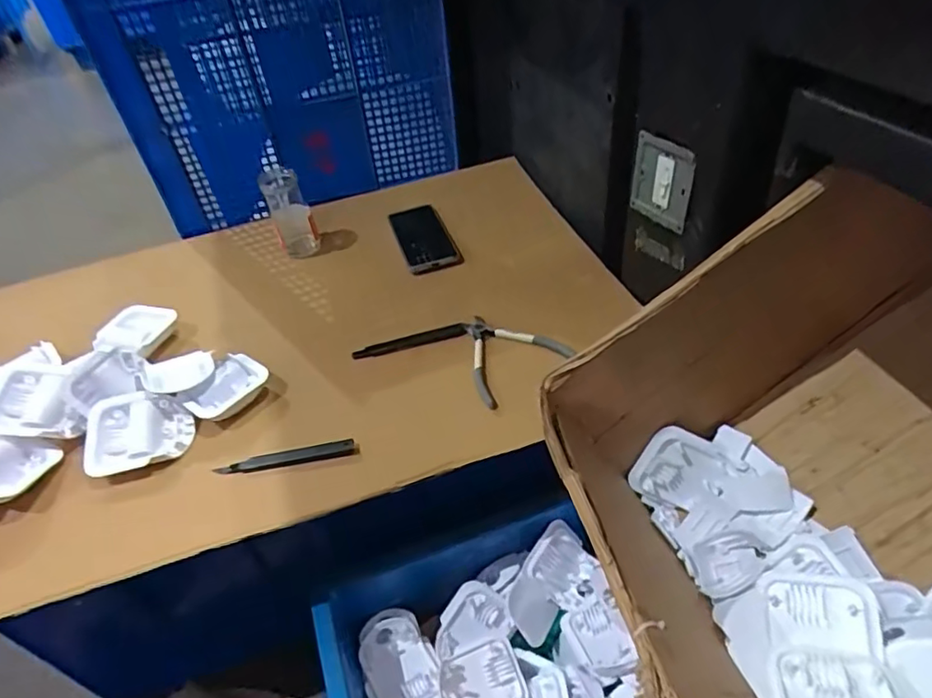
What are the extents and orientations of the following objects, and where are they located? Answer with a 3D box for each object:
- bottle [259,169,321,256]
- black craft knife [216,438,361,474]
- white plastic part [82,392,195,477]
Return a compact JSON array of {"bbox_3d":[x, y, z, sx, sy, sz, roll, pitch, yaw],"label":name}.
[{"bbox_3d":[-0.259,-0.200,0.846,0.056,0.131,0.056,-21,45,-14],"label":"bottle"},{"bbox_3d":[-0.189,0.116,0.605,0.147,0.010,0.019,-10,43,-3],"label":"black craft knife"},{"bbox_3d":[-0.356,0.090,0.621,0.109,0.035,0.088,-4,74,-7],"label":"white plastic part"}]

